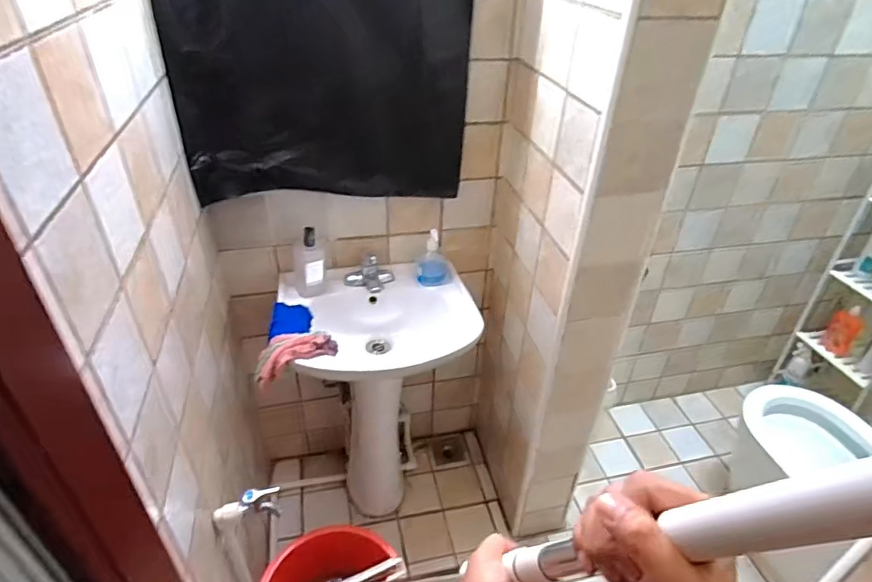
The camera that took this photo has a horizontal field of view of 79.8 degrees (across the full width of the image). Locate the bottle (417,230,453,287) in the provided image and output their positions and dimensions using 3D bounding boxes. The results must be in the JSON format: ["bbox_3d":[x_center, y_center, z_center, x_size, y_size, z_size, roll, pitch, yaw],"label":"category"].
[{"bbox_3d":[-0.004,-0.090,1.424,0.096,0.142,0.073,1,35,0],"label":"bottle"}]

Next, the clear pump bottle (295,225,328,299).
[{"bbox_3d":[-0.330,-0.080,1.356,0.087,0.178,0.090,-10,37,-15],"label":"clear pump bottle"}]

